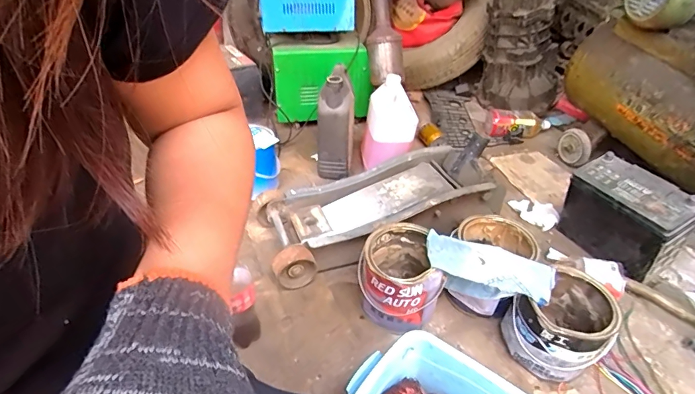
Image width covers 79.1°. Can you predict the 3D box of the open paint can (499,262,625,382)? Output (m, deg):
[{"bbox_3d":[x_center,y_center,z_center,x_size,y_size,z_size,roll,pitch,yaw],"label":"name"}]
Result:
[{"bbox_3d":[0.377,0.229,0.746,0.148,0.145,0.138,2,37,-2],"label":"open paint can"}]

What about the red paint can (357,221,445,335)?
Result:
[{"bbox_3d":[0.099,0.157,0.832,0.150,0.138,0.168,2,37,-2],"label":"red paint can"}]

